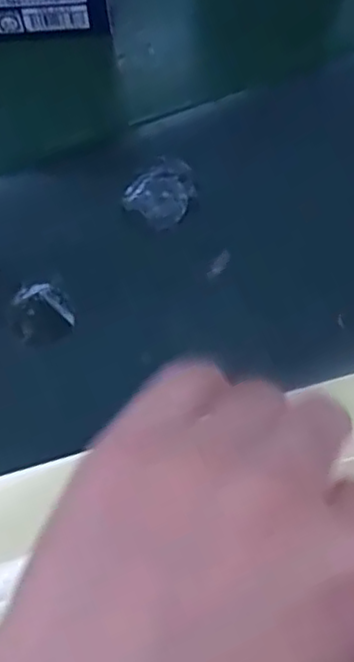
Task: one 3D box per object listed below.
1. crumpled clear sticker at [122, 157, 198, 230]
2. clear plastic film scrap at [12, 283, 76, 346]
[{"bbox_3d":[-0.005,-0.056,0.276,0.025,0.004,0.029,33,73,14],"label":"crumpled clear sticker"},{"bbox_3d":[-0.051,-0.007,0.260,0.021,0.004,0.023,-1,68,2],"label":"clear plastic film scrap"}]

